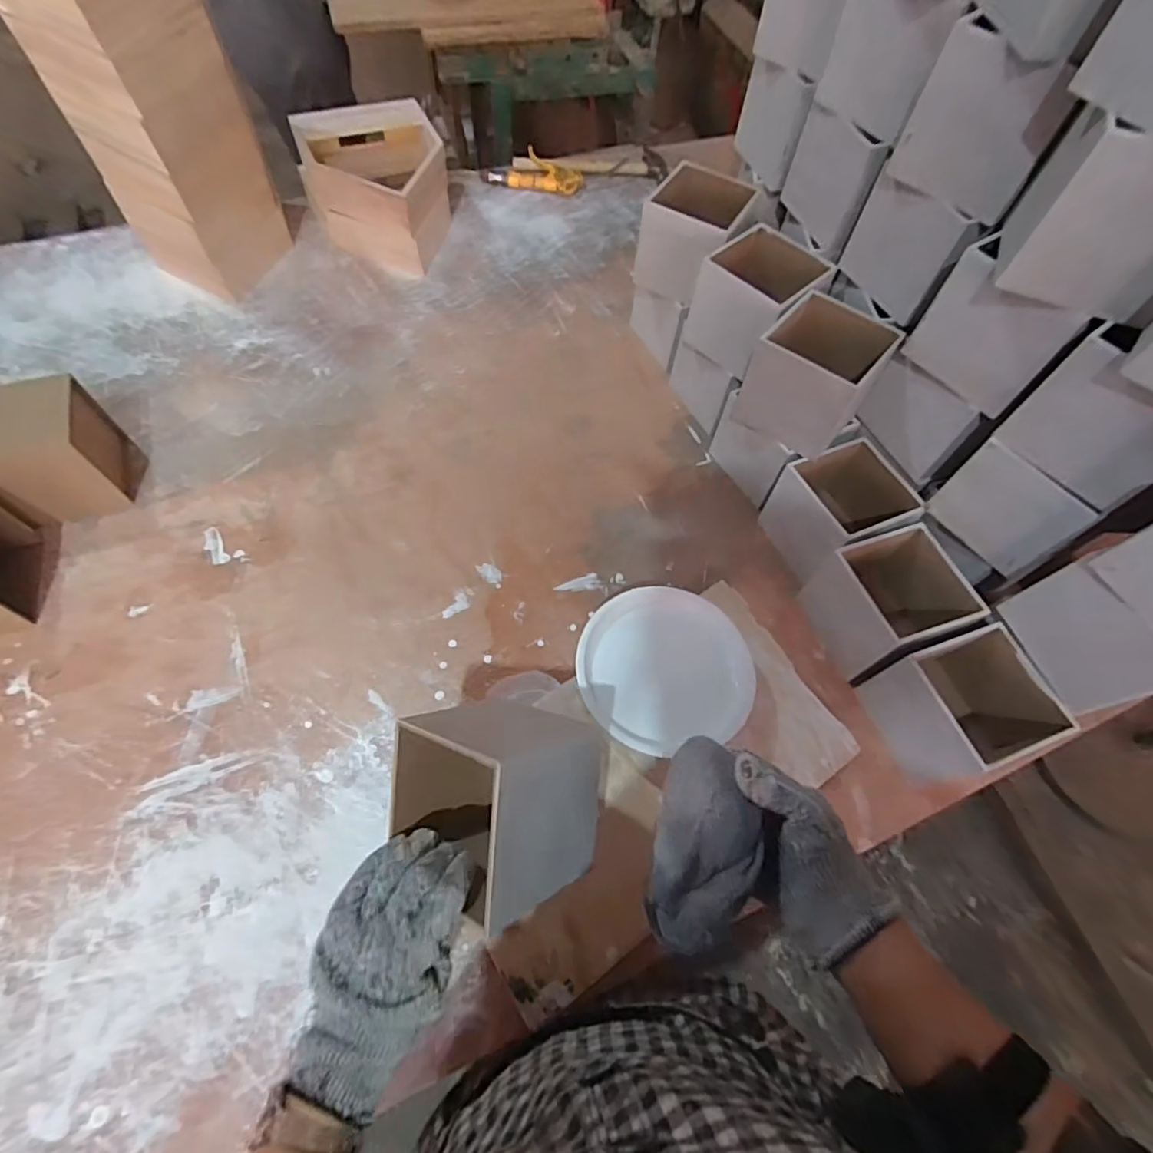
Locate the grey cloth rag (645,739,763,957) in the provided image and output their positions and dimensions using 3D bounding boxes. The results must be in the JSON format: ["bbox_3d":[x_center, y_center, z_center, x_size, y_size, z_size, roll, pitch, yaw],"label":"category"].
[{"bbox_3d":[0.087,0.175,0.379,0.061,0.038,0.127,13,62,3],"label":"grey cloth rag"}]

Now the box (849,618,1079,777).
[{"bbox_3d":[0.365,0.126,0.553,0.116,0.103,0.114,-13,63,-10],"label":"box"}]

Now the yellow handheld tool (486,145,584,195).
[{"bbox_3d":[-0.072,-0.734,1.035,0.167,0.033,0.069,11,62,2],"label":"yellow handheld tool"}]

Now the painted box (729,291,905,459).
[{"bbox_3d":[0.260,-0.218,0.631,0.112,0.111,0.118,38,65,16],"label":"painted box"}]

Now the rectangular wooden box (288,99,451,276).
[{"bbox_3d":[-0.308,-0.595,0.897,0.212,0.121,0.234,-16,64,-12],"label":"rectangular wooden box"}]

